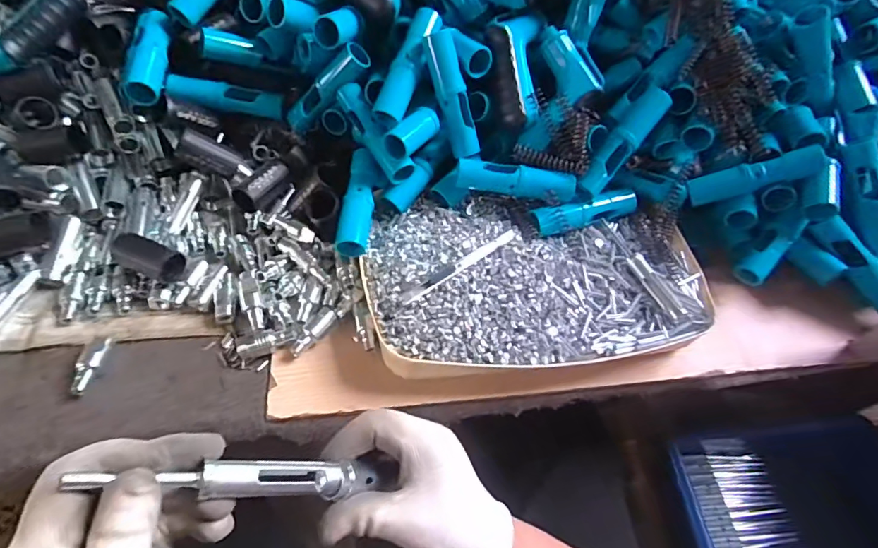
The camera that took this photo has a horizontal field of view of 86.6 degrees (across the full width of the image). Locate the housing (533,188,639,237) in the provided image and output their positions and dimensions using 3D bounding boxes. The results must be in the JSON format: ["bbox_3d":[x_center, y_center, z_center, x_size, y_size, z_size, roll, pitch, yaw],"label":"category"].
[{"bbox_3d":[0.161,-0.069,0.498,0.132,0.031,0.025,-16,57,-17],"label":"housing"}]

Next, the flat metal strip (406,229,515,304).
[{"bbox_3d":[0.024,-0.010,0.437,0.134,0.009,0.012,-34,63,-27],"label":"flat metal strip"}]

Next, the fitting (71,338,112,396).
[{"bbox_3d":[-0.310,0.081,0.414,0.012,0.011,0.052,6,53,-1],"label":"fitting"}]

